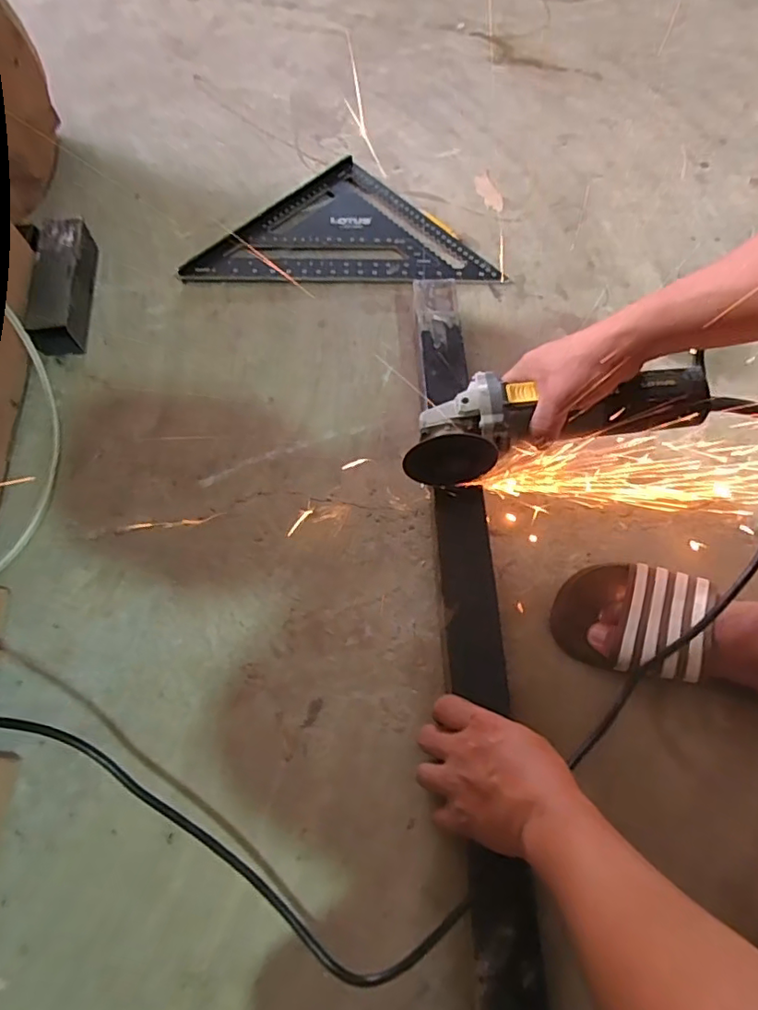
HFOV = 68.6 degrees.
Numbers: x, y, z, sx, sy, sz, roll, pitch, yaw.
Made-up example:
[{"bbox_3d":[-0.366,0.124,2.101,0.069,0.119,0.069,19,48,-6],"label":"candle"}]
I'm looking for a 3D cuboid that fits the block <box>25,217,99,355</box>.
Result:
[{"bbox_3d":[-0.388,-0.271,0.690,0.053,0.056,0.179,-6,67,0],"label":"block"}]

